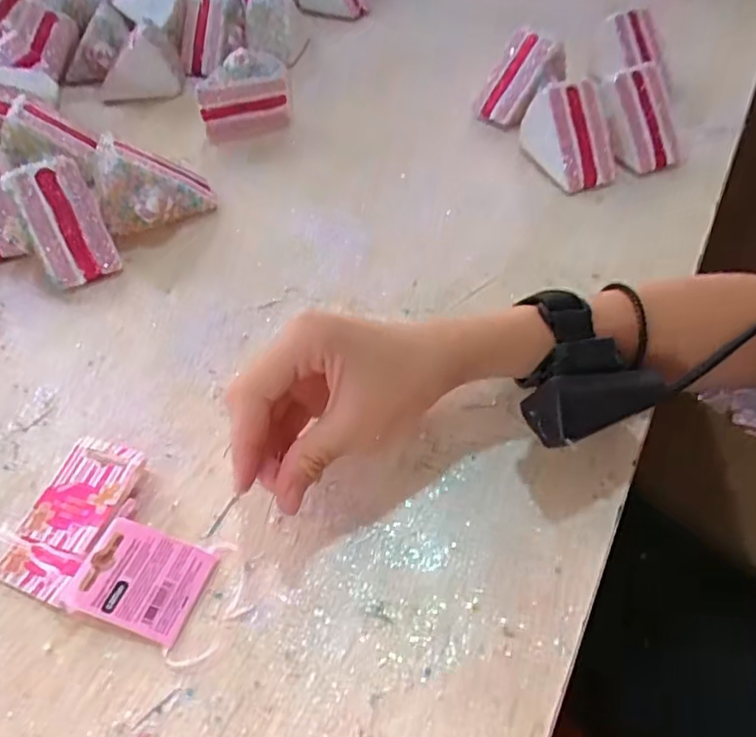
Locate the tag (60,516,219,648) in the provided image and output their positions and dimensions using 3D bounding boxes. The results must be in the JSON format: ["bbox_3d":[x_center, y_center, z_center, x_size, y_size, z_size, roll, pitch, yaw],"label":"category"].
[{"bbox_3d":[-0.113,0.100,0.279,0.059,0.004,0.046,18,52,8],"label":"tag"}]

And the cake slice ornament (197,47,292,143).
[{"bbox_3d":[-0.127,-0.257,0.553,0.088,0.063,0.037,-23,51,-18],"label":"cake slice ornament"}]

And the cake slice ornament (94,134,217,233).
[{"bbox_3d":[-0.175,-0.146,0.459,0.085,0.066,0.058,-18,50,-14],"label":"cake slice ornament"}]

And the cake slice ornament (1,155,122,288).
[{"bbox_3d":[-0.226,-0.104,0.422,0.049,0.068,0.064,-25,52,-20],"label":"cake slice ornament"}]

